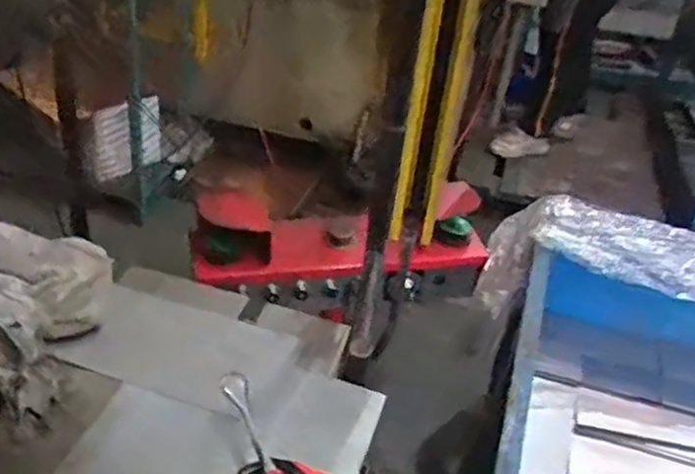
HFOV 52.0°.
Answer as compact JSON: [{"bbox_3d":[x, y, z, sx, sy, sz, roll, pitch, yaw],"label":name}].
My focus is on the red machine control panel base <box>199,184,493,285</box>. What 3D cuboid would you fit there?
[{"bbox_3d":[-0.007,-0.028,1.329,0.542,0.131,0.173,0,37,-8],"label":"red machine control panel base"}]

